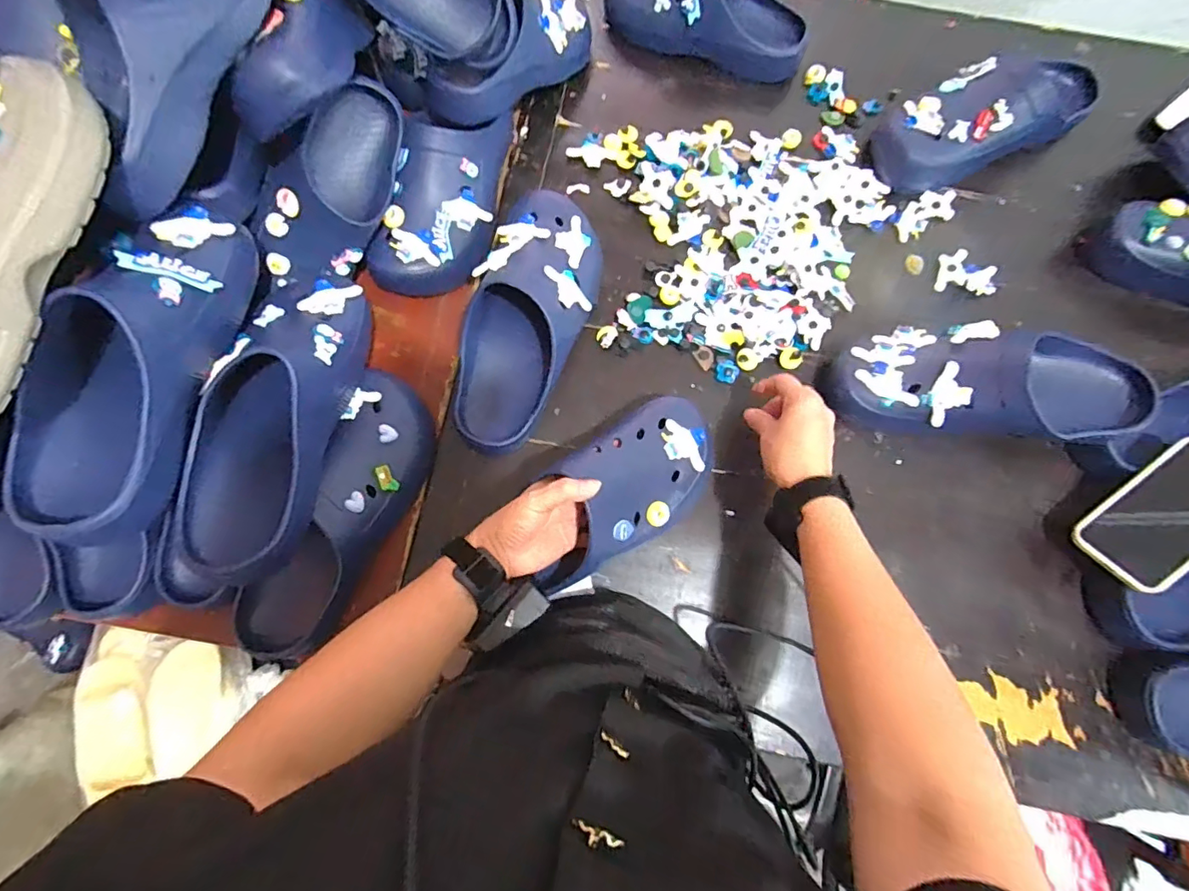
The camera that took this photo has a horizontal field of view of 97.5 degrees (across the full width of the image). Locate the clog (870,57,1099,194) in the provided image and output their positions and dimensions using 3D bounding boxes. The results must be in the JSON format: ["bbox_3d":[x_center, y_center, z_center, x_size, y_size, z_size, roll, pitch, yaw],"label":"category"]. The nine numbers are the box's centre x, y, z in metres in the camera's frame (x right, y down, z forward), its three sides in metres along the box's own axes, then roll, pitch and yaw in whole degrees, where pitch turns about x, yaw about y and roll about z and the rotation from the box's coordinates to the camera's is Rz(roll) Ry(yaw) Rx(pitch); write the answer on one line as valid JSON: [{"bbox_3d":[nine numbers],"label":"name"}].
[{"bbox_3d":[0.486,-0.406,0.637,0.284,0.085,0.122,-27,79,-7],"label":"clog"}]

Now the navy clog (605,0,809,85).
[{"bbox_3d":[0.138,-0.553,0.661,0.273,0.093,0.094,28,78,5],"label":"navy clog"}]

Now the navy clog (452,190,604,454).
[{"bbox_3d":[-0.074,-0.138,0.576,0.117,0.084,0.291,18,78,3],"label":"navy clog"}]

